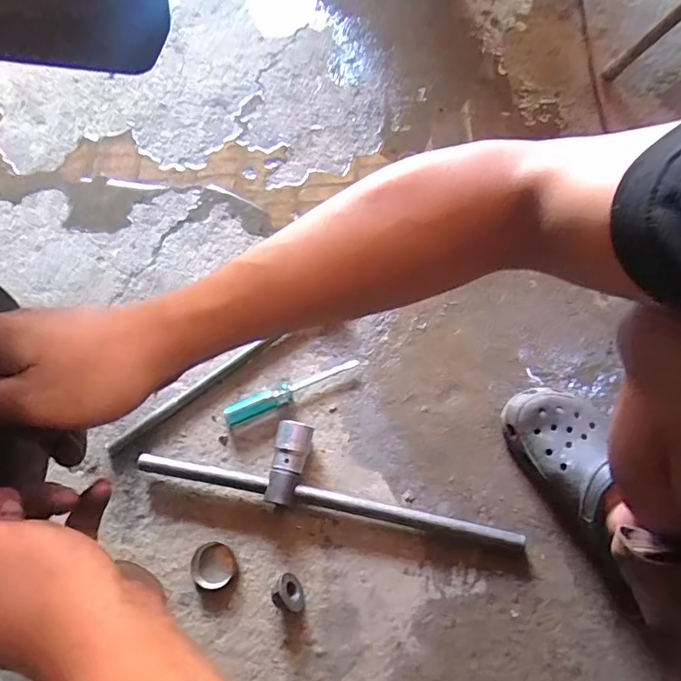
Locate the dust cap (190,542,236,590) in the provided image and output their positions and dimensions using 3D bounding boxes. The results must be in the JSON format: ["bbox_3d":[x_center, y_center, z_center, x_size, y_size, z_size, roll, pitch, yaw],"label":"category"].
[{"bbox_3d":[-0.146,0.259,0.597,0.049,0.010,0.047,1,67,-2],"label":"dust cap"}]

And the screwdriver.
[{"bbox_3d":[-0.060,0.064,0.665,0.180,0.020,0.029,-19,70,-10],"label":"screwdriver"}]

